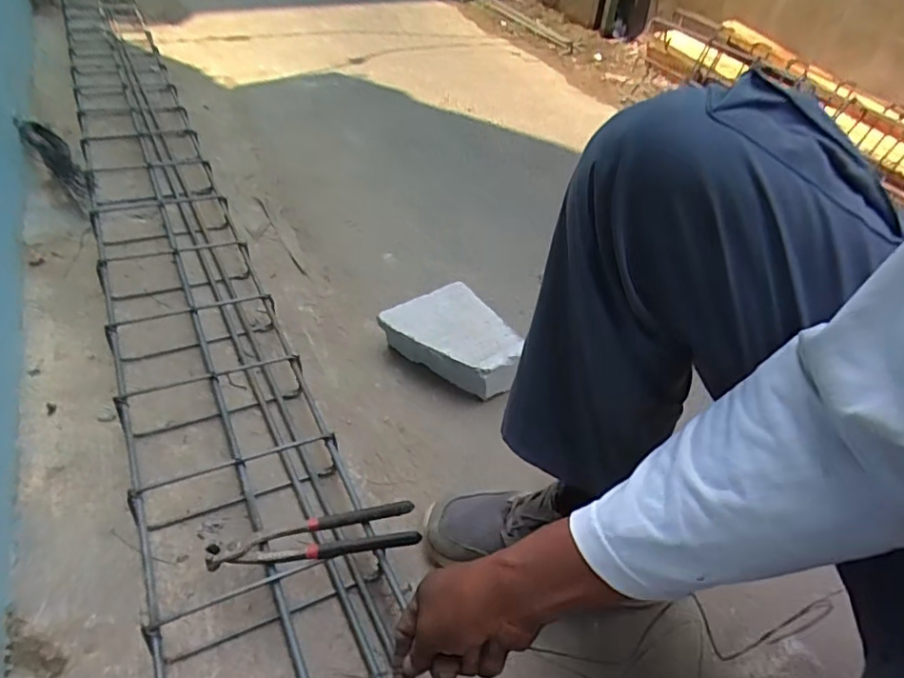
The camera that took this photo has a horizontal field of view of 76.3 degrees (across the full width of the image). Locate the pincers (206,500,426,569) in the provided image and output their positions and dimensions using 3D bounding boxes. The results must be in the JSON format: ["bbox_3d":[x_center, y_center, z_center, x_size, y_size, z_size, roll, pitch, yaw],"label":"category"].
[{"bbox_3d":[-0.146,0.210,0.619,0.214,0.023,0.054,-5,43,-10],"label":"pincers"}]

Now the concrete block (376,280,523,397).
[{"bbox_3d":[0.016,0.005,0.914,0.227,0.092,0.142,28,47,23],"label":"concrete block"}]

